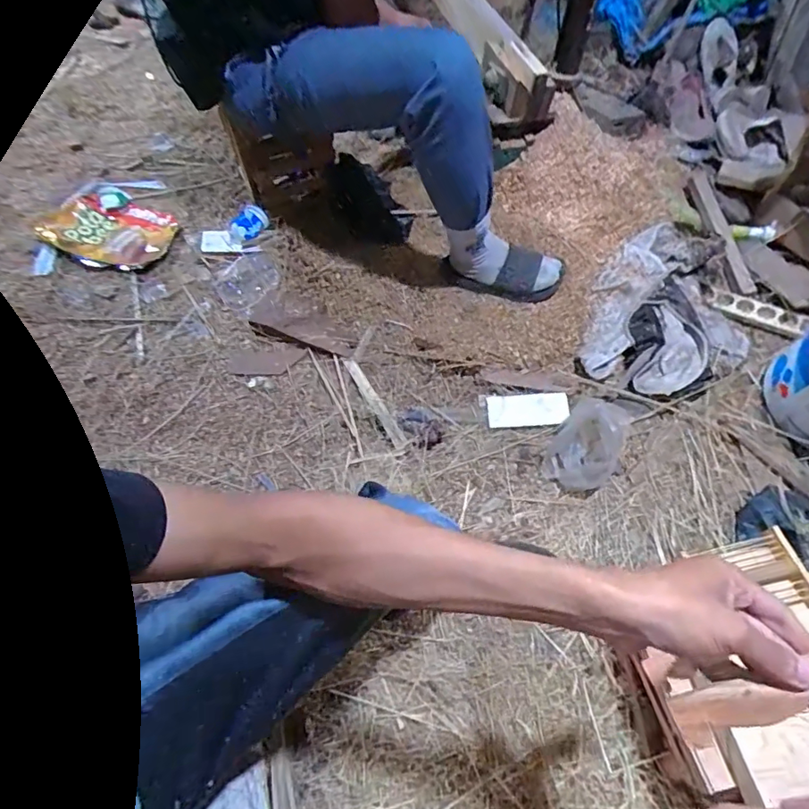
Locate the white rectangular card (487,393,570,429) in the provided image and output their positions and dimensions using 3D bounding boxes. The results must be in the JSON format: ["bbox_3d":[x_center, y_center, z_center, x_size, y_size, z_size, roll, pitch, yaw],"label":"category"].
[{"bbox_3d":[0.250,0.011,1.039,0.157,0.007,0.068,-5,66,8],"label":"white rectangular card"}]

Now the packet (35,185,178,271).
[{"bbox_3d":[-0.667,-0.405,1.181,0.252,0.051,0.220,22,58,11],"label":"packet"}]

